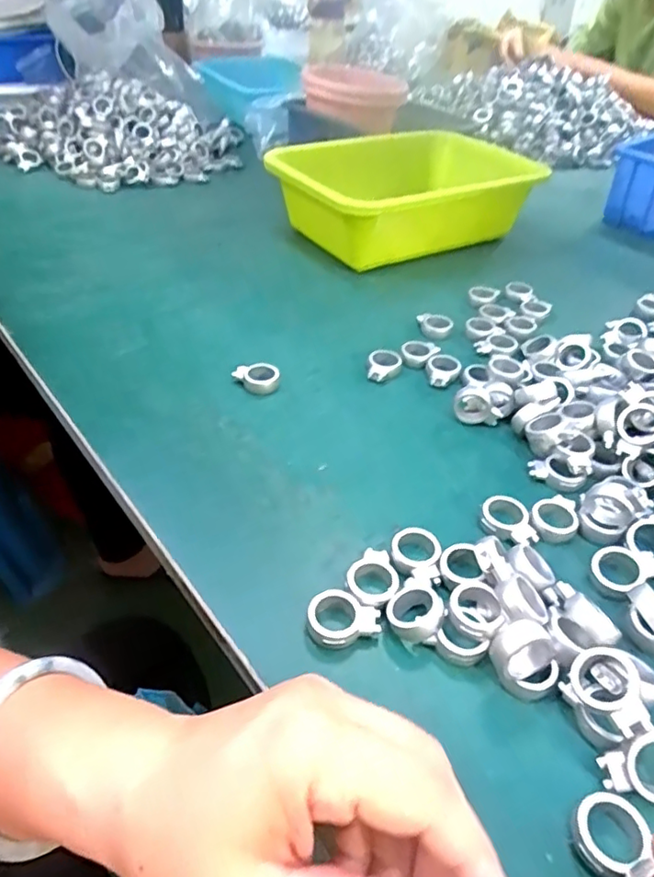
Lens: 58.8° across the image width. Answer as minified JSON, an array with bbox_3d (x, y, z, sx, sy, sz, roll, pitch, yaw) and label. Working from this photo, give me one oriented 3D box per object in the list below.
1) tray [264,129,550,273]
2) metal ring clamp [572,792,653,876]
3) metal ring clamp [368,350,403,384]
[{"bbox_3d":[0.088,-0.265,0.641,0.282,0.078,0.193,-19,45,-23],"label":"tray"},{"bbox_3d":[0.102,0.143,0.210,0.027,0.011,0.023,-17,44,-21],"label":"metal ring clamp"},{"bbox_3d":[0.044,-0.055,0.445,0.026,0.013,0.031,8,41,7],"label":"metal ring clamp"}]

